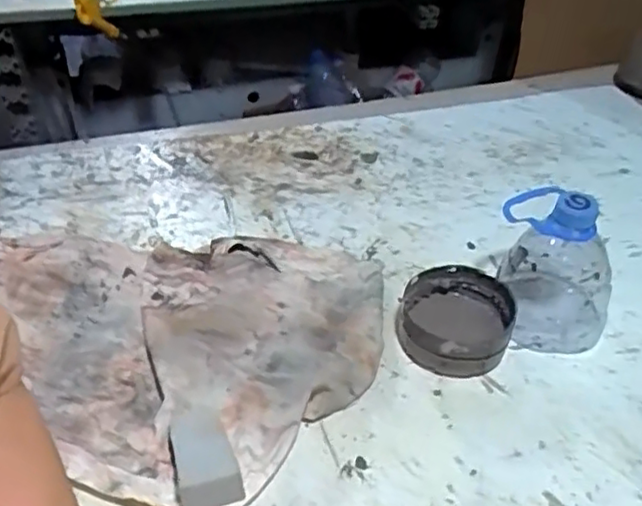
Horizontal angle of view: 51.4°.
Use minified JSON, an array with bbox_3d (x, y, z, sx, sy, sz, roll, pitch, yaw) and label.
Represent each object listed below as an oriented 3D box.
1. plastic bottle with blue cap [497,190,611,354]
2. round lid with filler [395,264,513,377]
[{"bbox_3d":[0.199,0.000,0.555,0.100,0.127,0.101,20,43,16],"label":"plastic bottle with blue cap"},{"bbox_3d":[0.110,0.055,0.554,0.088,0.037,0.090,13,41,8],"label":"round lid with filler"}]

